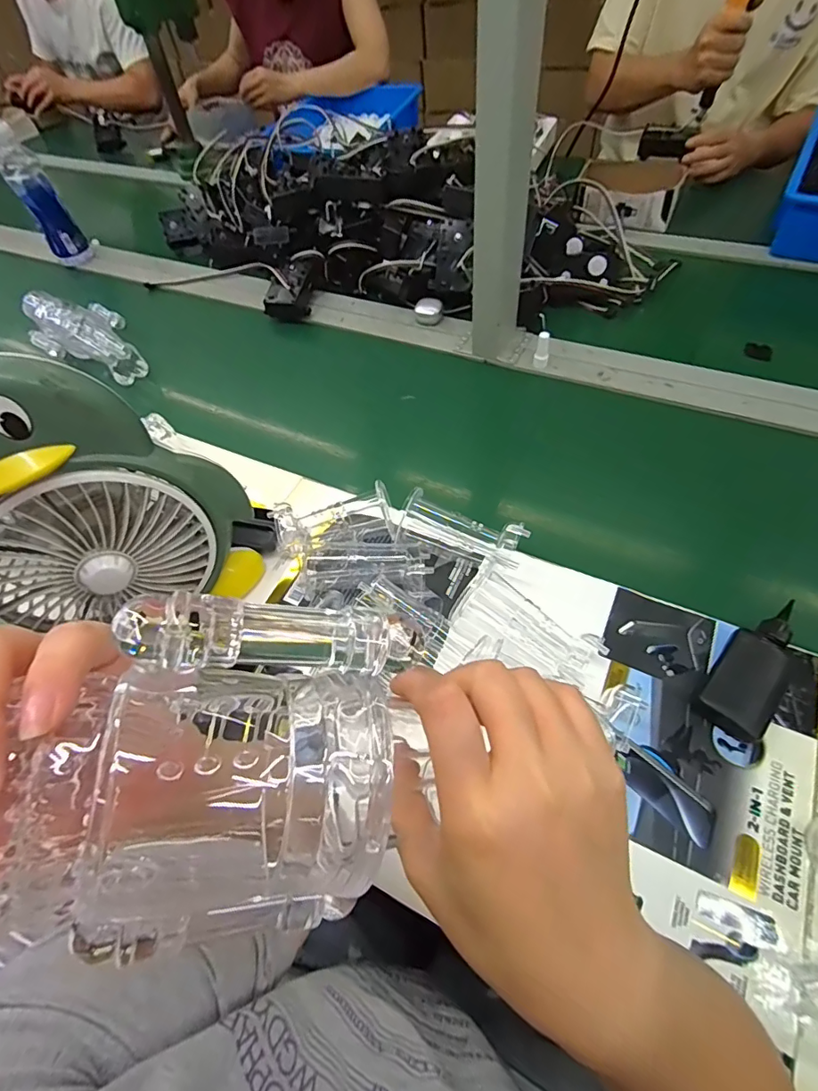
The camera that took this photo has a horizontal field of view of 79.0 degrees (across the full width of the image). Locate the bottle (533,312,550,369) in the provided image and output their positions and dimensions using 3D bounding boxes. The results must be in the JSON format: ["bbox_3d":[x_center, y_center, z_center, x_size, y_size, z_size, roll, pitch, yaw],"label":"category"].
[{"bbox_3d":[0.190,-0.287,0.704,0.024,0.075,0.016,7,58,10],"label":"bottle"}]

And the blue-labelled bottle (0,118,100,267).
[{"bbox_3d":[-0.699,-0.662,0.952,0.078,0.249,0.061,-35,61,-16],"label":"blue-labelled bottle"}]

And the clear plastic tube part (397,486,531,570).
[{"bbox_3d":[0.055,-0.011,0.527,0.133,0.050,0.060,20,62,18],"label":"clear plastic tube part"}]

